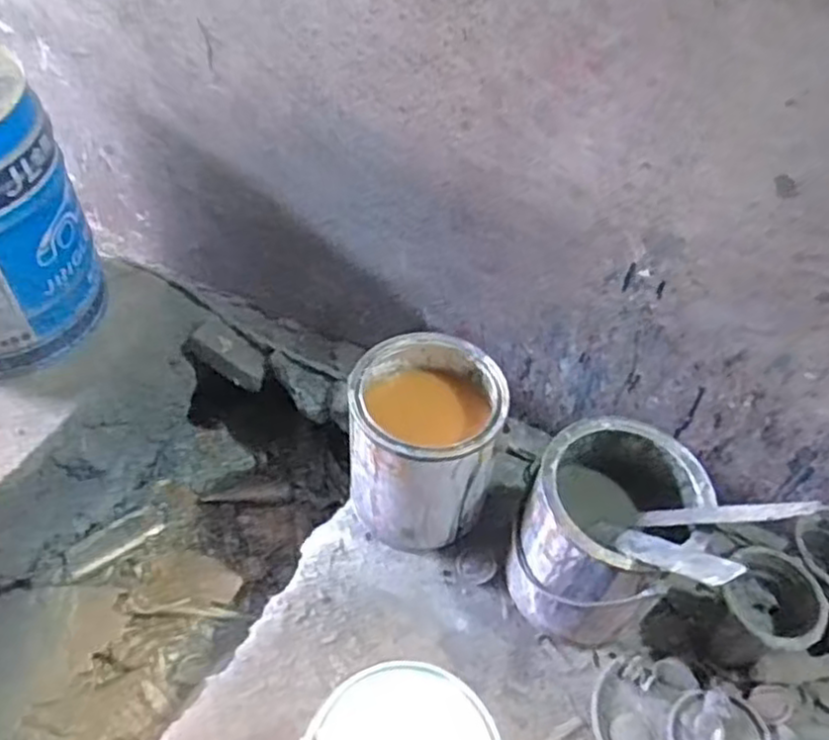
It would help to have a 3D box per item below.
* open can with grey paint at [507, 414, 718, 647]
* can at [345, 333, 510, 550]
[{"bbox_3d":[0.193,0.173,0.758,0.169,0.202,0.160,2,49,-2],"label":"open can with grey paint"},{"bbox_3d":[0.009,0.080,0.826,0.160,0.196,0.182,-1,49,-4],"label":"can"}]

